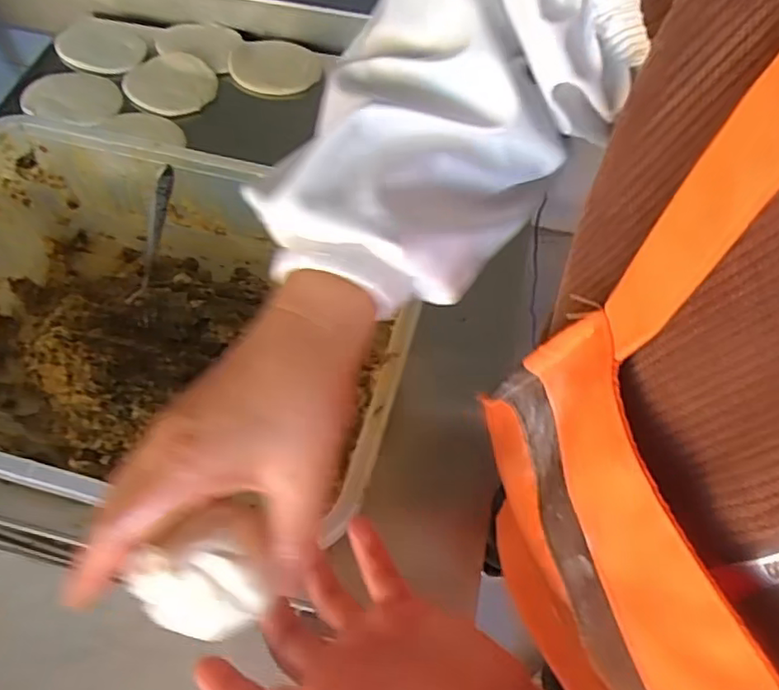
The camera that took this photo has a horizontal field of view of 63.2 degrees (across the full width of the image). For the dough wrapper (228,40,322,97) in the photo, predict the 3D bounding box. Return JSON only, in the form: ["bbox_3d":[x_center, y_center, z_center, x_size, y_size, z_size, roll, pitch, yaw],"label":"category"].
[{"bbox_3d":[-0.139,-0.340,0.771,0.111,0.015,0.111,9,59,5],"label":"dough wrapper"}]

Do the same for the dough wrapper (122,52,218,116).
[{"bbox_3d":[-0.253,-0.303,0.731,0.098,0.009,0.104,0,63,0],"label":"dough wrapper"}]

